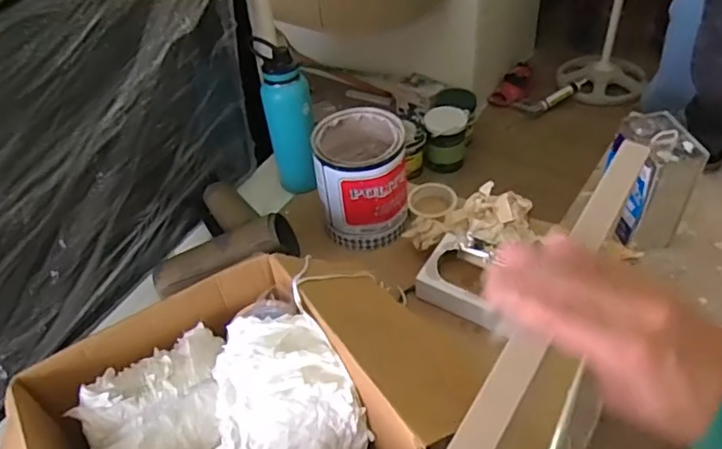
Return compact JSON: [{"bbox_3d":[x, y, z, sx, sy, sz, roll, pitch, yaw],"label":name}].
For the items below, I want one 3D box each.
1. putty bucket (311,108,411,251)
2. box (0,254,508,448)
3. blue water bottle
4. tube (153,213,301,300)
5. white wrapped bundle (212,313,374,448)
[{"bbox_3d":[0.001,-0.075,1.043,0.160,0.197,0.164,-8,45,-2],"label":"putty bucket"},{"bbox_3d":[-0.174,0.285,0.692,0.535,0.207,0.380,-28,49,-21],"label":"box"},{"bbox_3d":[-0.132,-0.186,1.091,0.089,0.269,0.077,-11,45,-6],"label":"blue water bottle"},{"bbox_3d":[-0.232,0.059,0.975,0.250,0.065,0.080,-21,44,11],"label":"tube"},{"bbox_3d":[-0.092,0.222,0.710,0.173,0.144,0.186,-15,46,-9],"label":"white wrapped bundle"}]

